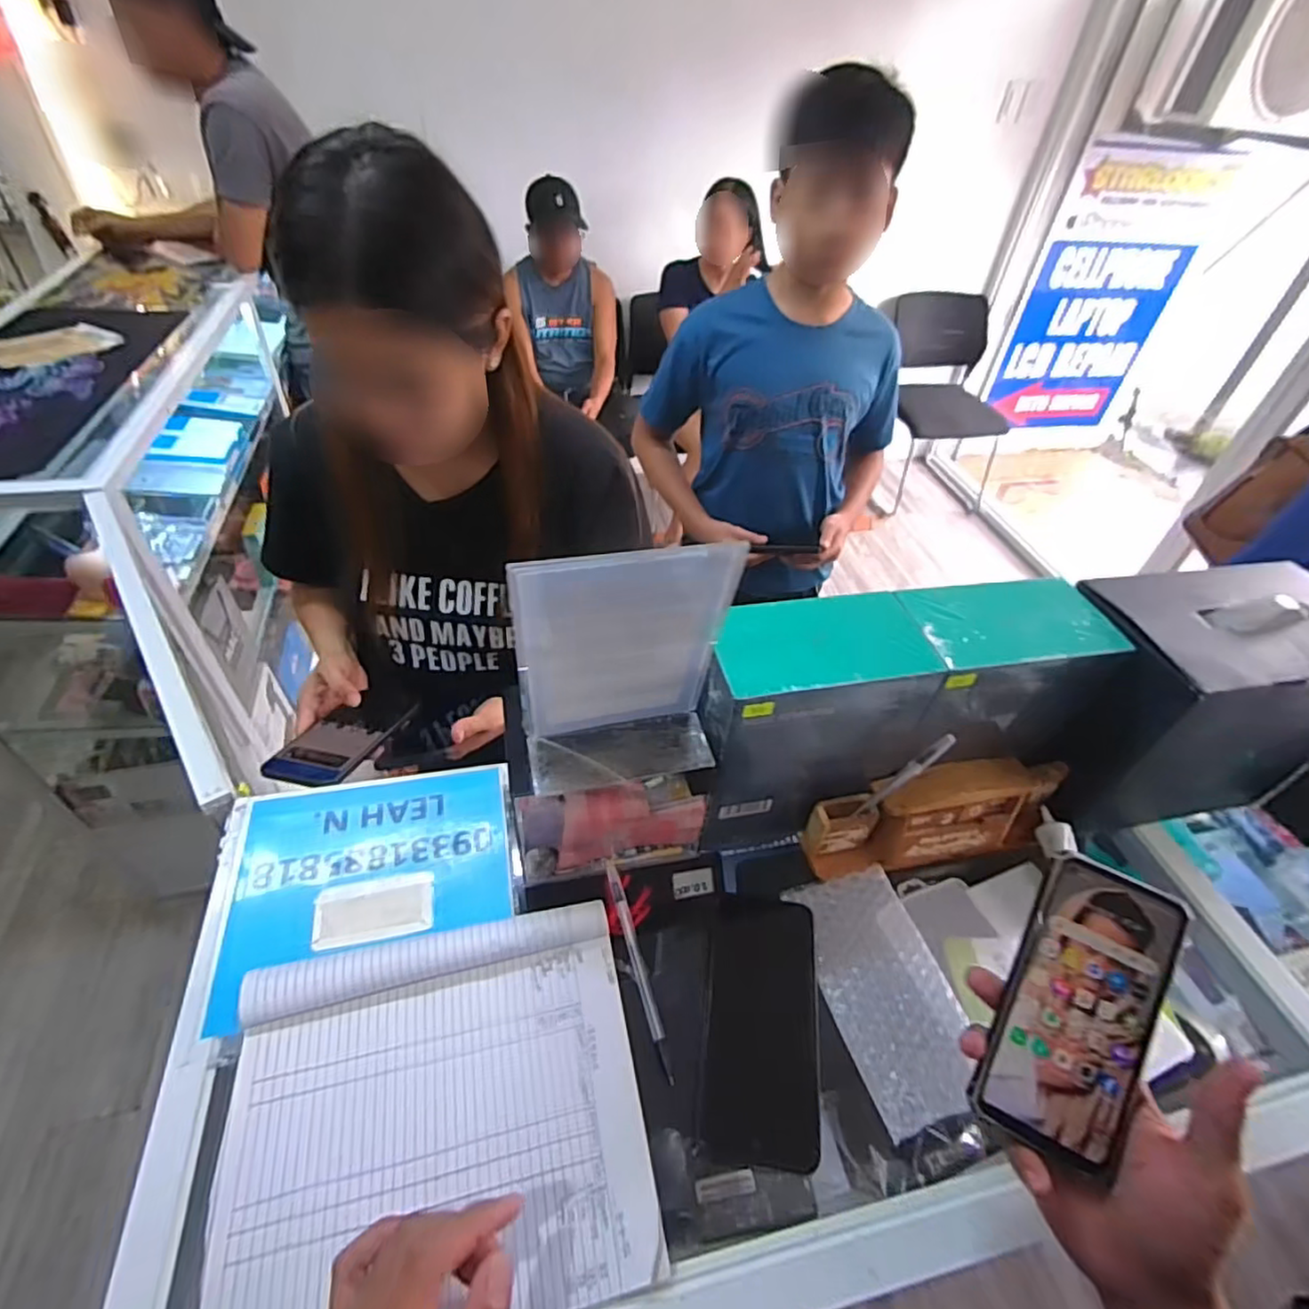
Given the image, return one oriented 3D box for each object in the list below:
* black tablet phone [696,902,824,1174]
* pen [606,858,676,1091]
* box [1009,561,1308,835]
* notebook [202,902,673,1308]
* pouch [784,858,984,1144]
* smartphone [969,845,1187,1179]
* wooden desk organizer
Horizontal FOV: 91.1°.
[{"bbox_3d":[0.077,0.255,0.457,0.080,0.015,0.170,9,45,4],"label":"black tablet phone"},{"bbox_3d":[-0.013,0.230,0.482,0.010,0.009,0.158,-9,46,-14],"label":"pen"},{"bbox_3d":[0.479,0.041,0.573,0.249,0.194,0.122,-6,46,-12],"label":"box"},{"bbox_3d":[-0.133,0.284,0.401,0.241,0.030,0.208,-7,46,-12],"label":"notebook"},{"bbox_3d":[0.172,0.245,0.479,0.088,0.021,0.171,-6,46,-11],"label":"pouch"},{"bbox_3d":[0.249,0.203,0.372,0.075,0.010,0.157,23,78,18],"label":"smartphone"},{"bbox_3d":[0.246,0.134,0.547,0.233,0.083,0.053,-6,46,-11],"label":"wooden desk organizer"}]

